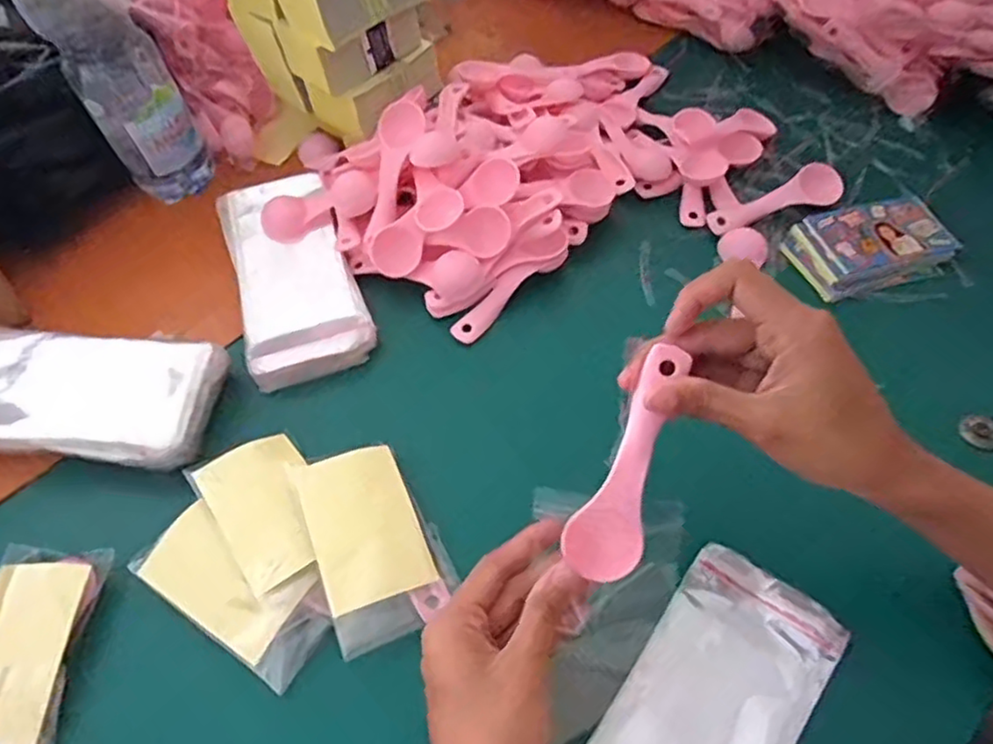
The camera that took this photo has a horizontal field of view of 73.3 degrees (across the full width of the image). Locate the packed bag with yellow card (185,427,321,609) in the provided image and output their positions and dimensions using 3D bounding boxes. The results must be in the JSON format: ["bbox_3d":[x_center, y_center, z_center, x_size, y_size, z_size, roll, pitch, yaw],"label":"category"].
[{"bbox_3d":[-0.134,0.081,0.397,0.060,0.010,0.108,-35,60,-17],"label":"packed bag with yellow card"}]

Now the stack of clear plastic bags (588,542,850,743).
[{"bbox_3d":[0.096,0.176,0.322,0.078,0.009,0.180,32,63,21],"label":"stack of clear plastic bags"}]

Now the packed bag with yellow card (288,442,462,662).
[{"bbox_3d":[-0.071,0.094,0.388,0.070,0.009,0.117,-14,61,-22],"label":"packed bag with yellow card"}]

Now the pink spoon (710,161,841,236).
[{"bbox_3d":[0.224,-0.139,0.528,0.112,0.014,0.031,-20,57,-11],"label":"pink spoon"}]

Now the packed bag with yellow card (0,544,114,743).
[{"bbox_3d":[-0.261,0.156,0.364,0.064,0.015,0.120,-2,56,1],"label":"packed bag with yellow card"}]

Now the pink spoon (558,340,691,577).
[{"bbox_3d":[0.061,0.042,0.305,0.033,0.006,0.109,19,92,15],"label":"pink spoon"}]

